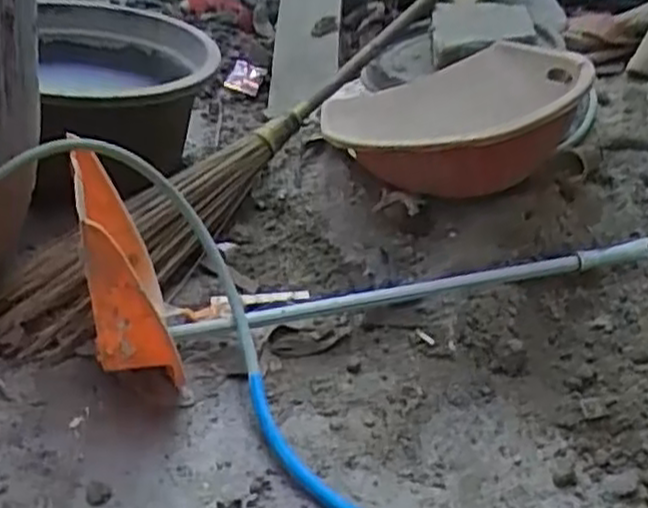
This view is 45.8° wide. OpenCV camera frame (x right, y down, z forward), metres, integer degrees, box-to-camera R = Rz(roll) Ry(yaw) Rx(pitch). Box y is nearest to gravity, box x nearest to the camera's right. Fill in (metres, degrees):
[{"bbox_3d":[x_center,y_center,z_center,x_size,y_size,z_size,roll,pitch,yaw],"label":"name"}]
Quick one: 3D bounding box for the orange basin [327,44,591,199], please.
[{"bbox_3d":[0.226,-0.231,1.342,0.495,0.153,0.495,-16,25,9],"label":"orange basin"}]

